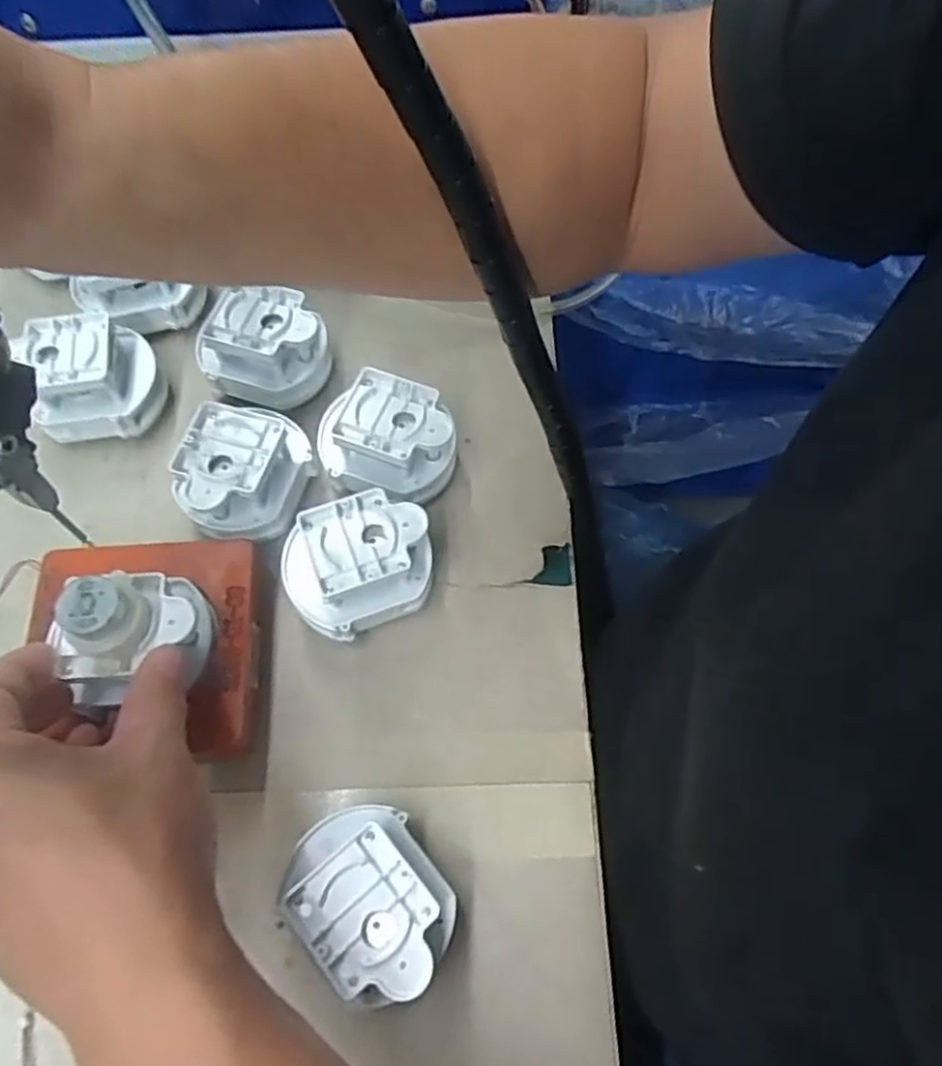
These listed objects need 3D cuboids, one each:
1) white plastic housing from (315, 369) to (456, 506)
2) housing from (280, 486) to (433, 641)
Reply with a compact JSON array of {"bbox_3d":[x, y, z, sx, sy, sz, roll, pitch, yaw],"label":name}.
[{"bbox_3d":[-0.041,-0.046,0.376,0.068,0.050,0.049,13,66,6],"label":"white plastic housing"},{"bbox_3d":[-0.053,0.018,0.348,0.069,0.050,0.054,-15,67,-7],"label":"housing"}]

